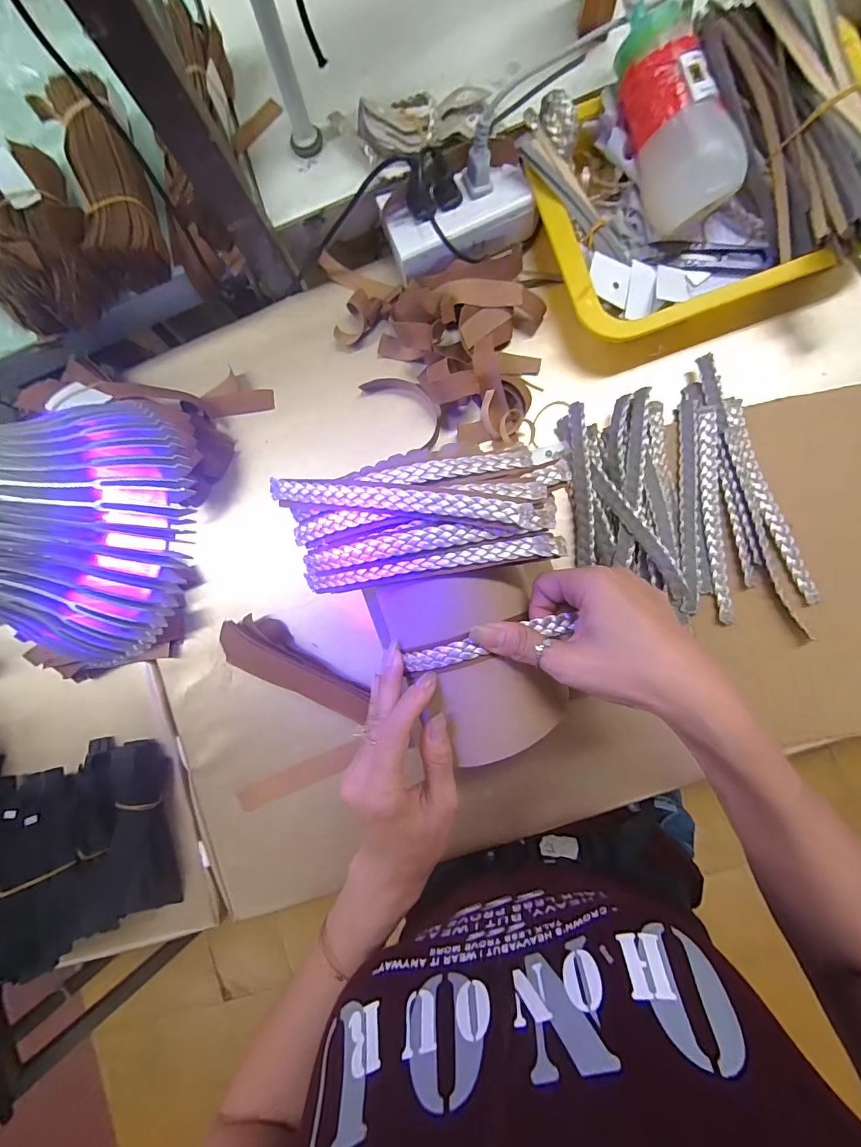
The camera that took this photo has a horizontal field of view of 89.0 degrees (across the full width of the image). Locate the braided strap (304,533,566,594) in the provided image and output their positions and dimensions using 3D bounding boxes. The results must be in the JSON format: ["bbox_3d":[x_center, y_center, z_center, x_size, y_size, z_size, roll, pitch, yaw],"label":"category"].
[{"bbox_3d":[-0.002,-0.004,0.282,0.171,0.032,0.016,-9,86,6],"label":"braided strap"}]

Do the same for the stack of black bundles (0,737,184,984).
[{"bbox_3d":[-0.314,0.239,0.379,0.161,0.032,0.171,-5,85,-24],"label":"stack of black bundles"}]

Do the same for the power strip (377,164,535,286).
[{"bbox_3d":[0.025,-0.298,0.373,0.122,0.030,0.059,-11,86,6],"label":"power strip"}]

